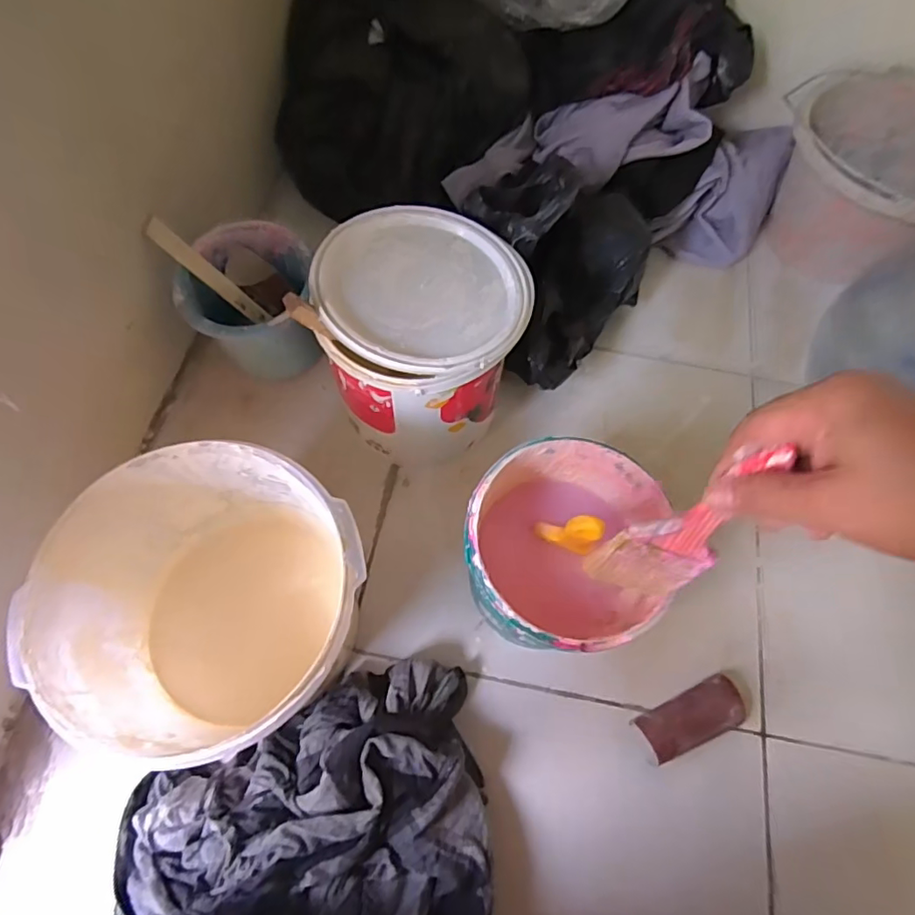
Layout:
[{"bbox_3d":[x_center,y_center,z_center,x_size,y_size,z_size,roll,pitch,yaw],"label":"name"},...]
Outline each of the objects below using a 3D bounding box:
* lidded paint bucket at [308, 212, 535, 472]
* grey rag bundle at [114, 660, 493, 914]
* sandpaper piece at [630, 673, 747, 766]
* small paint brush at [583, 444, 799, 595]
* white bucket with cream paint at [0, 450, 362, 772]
[{"bbox_3d":[-0.032,-0.103,0.534,0.166,0.210,0.166,1,67,-2],"label":"lidded paint bucket"},{"bbox_3d":[-0.112,0.304,0.429,0.275,0.087,0.236,-10,68,-7],"label":"grey rag bundle"},{"bbox_3d":[0.209,0.235,0.498,0.096,0.038,0.041,-18,69,-10],"label":"sandpaper piece"},{"bbox_3d":[0.132,0.045,0.322,0.053,0.171,0.028,44,59,15],"label":"small paint brush"},{"bbox_3d":[-0.174,0.117,0.437,0.198,0.186,0.198,1,67,-2],"label":"white bucket with cream paint"}]

